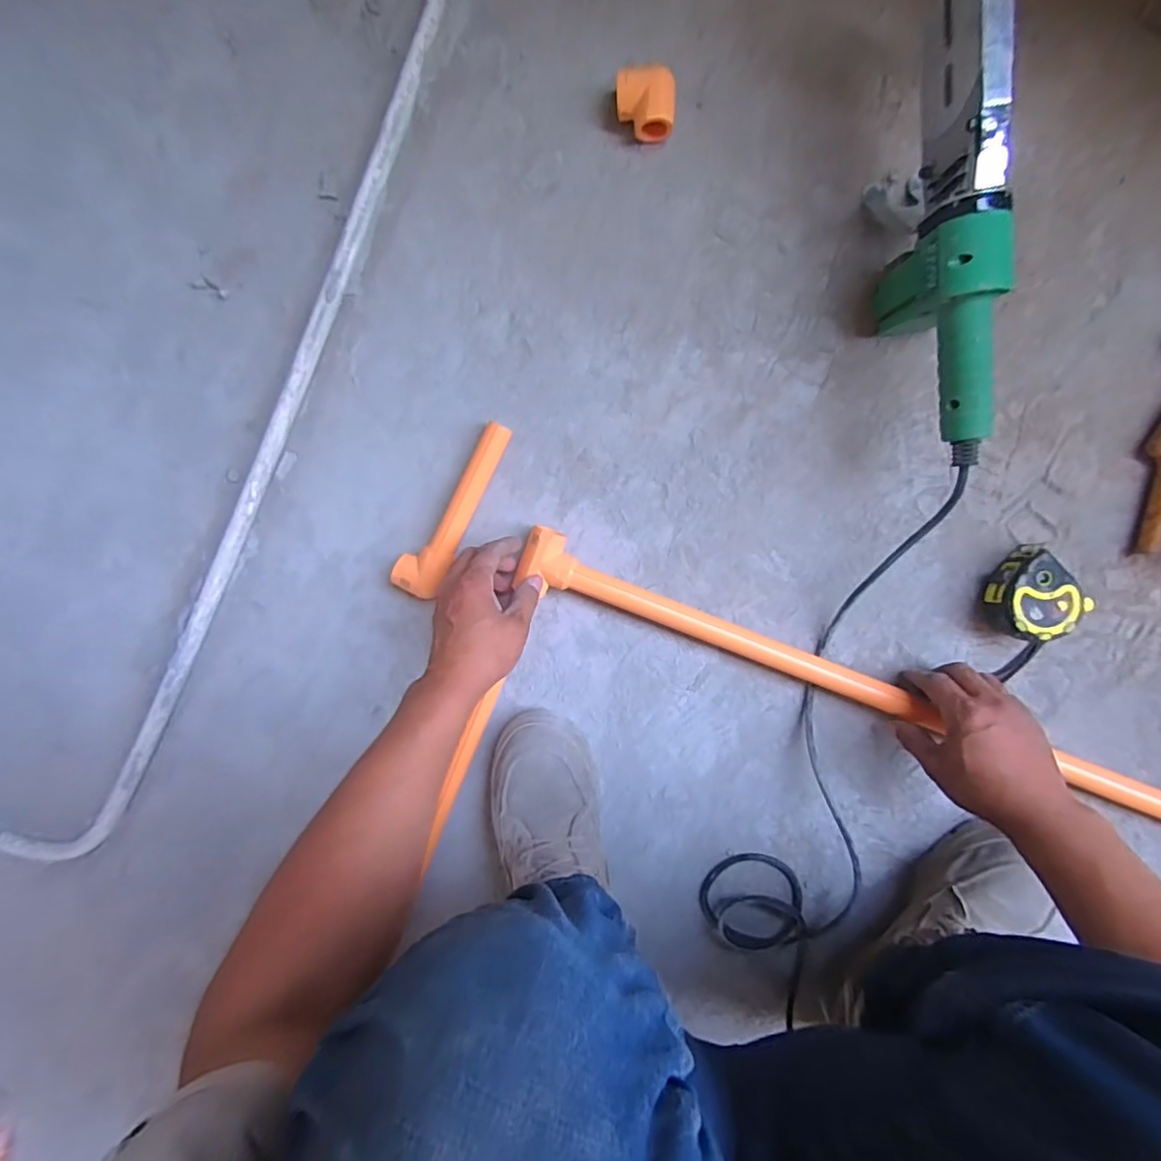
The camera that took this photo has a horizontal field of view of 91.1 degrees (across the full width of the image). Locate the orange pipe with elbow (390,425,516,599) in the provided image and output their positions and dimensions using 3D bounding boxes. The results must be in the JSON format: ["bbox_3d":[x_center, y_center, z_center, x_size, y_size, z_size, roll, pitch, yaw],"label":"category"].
[{"bbox_3d":[-0.125,-0.070,0.570,0.040,0.039,0.188,31,99,1],"label":"orange pipe with elbow"}]

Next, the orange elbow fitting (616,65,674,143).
[{"bbox_3d":[0.057,-0.414,0.496,0.049,0.031,0.047,-2,97,6],"label":"orange elbow fitting"}]

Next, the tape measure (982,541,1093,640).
[{"bbox_3d":[0.412,0.017,0.523,0.067,0.045,0.075,43,99,-1],"label":"tape measure"}]

